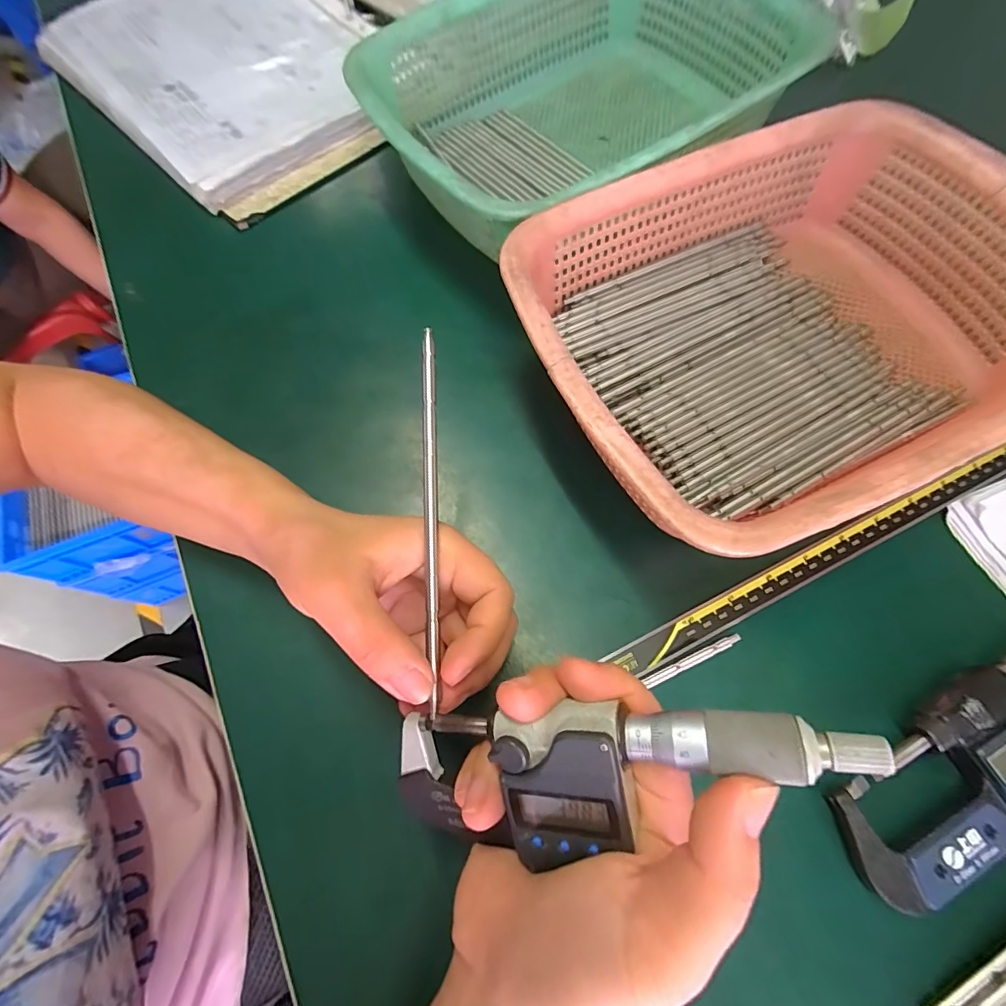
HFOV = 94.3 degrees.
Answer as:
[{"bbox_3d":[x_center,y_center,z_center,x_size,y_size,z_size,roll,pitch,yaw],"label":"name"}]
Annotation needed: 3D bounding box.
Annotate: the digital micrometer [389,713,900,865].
[{"bbox_3d":[0.029,0.089,0.152,0.158,0.028,0.044,-20,67,24],"label":"digital micrometer"}]

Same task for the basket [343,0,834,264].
[{"bbox_3d":[0.054,-0.290,0.349,0.293,0.085,0.222,-28,70,-8],"label":"basket"}]

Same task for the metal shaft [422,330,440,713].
[{"bbox_3d":[-0.030,-0.004,0.198,0.005,0.008,0.147,-3,80,2],"label":"metal shaft"}]

